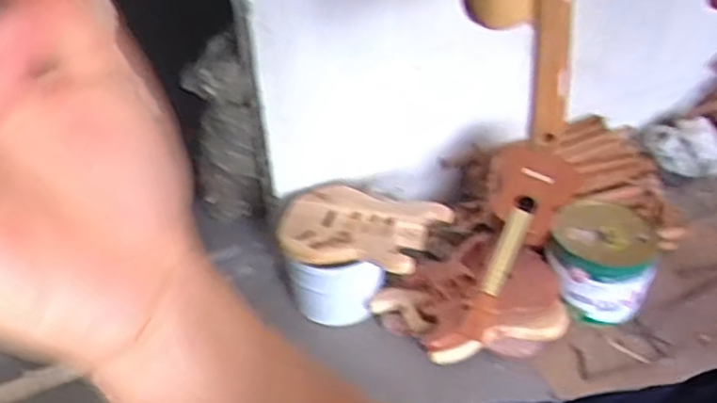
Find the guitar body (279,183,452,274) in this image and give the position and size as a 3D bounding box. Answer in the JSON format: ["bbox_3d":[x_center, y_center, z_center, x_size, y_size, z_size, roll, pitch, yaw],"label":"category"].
[{"bbox_3d":[0.002,0.065,1.767,0.416,0.067,0.273,13,40,20],"label":"guitar body"}]

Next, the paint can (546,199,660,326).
[{"bbox_3d":[0.628,0.150,1.745,0.254,0.208,0.264,-2,37,2],"label":"paint can"}]

